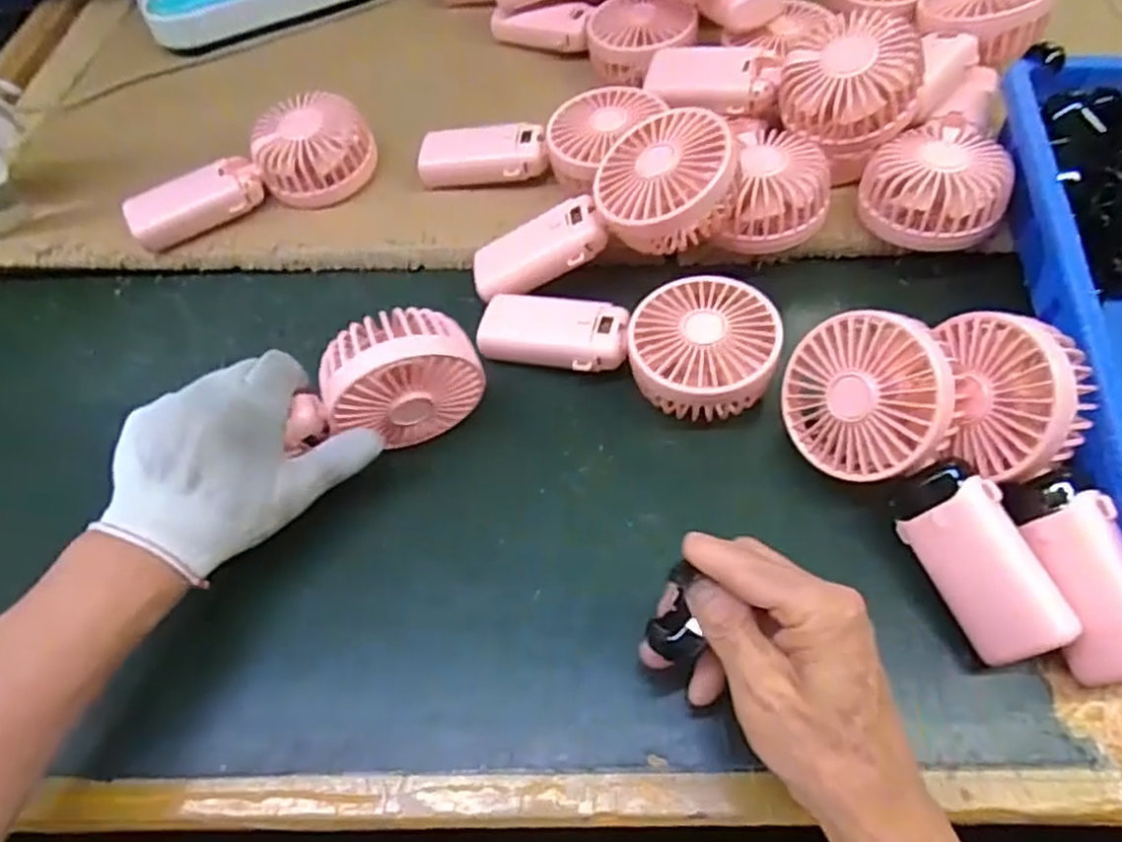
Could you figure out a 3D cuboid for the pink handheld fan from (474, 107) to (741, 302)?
[{"bbox_3d":[0.027,-0.131,0.462,0.186,0.044,0.083,-20,55,23],"label":"pink handheld fan"}]

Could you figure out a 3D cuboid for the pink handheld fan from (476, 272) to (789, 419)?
[{"bbox_3d":[0.039,-0.048,0.440,0.179,0.041,0.083,6,60,8],"label":"pink handheld fan"}]

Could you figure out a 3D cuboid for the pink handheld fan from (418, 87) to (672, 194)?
[{"bbox_3d":[-0.017,-0.206,0.525,0.165,0.047,0.080,10,60,10],"label":"pink handheld fan"}]

